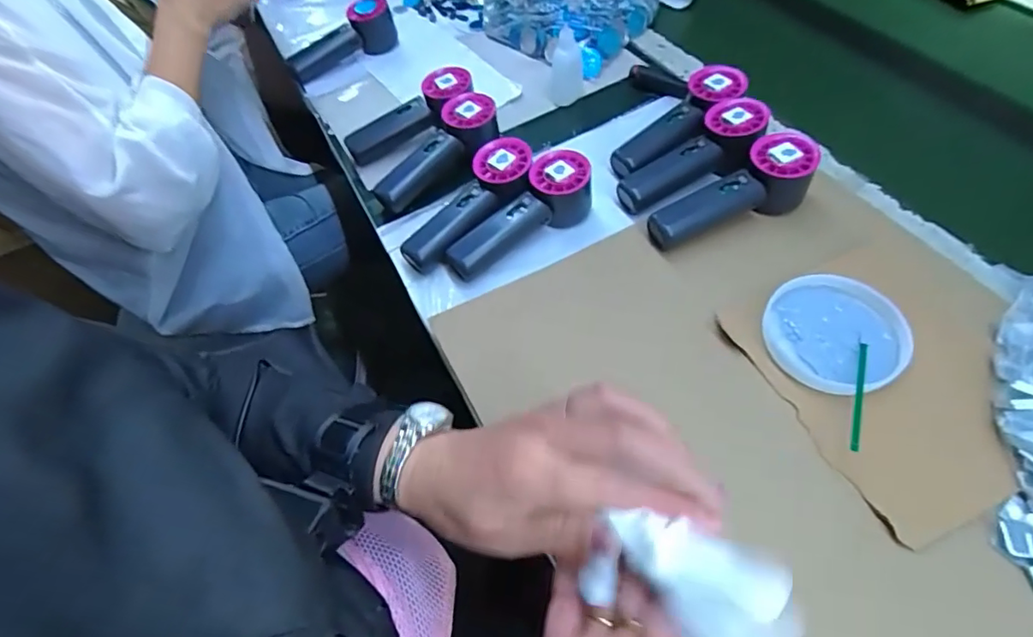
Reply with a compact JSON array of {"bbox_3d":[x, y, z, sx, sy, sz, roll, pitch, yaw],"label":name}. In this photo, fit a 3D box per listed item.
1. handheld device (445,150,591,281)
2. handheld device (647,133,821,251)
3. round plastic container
[{"bbox_3d":[0.004,-0.096,0.503,0.154,0.058,0.051,-35,59,-18],"label":"handheld device"},{"bbox_3d":[0.198,-0.110,0.497,0.161,0.054,0.054,-27,56,3],"label":"handheld device"},{"bbox_3d":[0.247,0.011,0.417,0.096,0.022,0.098,-2,55,3],"label":"round plastic container"}]

